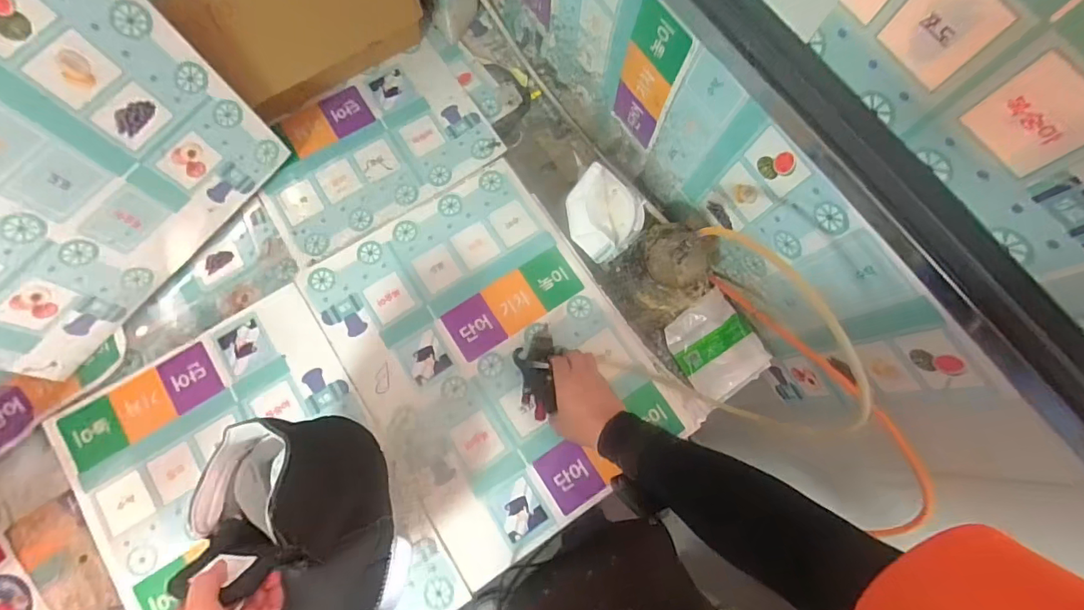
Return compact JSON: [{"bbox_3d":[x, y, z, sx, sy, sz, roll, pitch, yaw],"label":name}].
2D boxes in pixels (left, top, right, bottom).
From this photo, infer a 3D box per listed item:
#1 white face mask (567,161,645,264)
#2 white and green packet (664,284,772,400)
[{"bbox_3d":[0.096,-0.143,0.774,0.112,0.053,0.125,-43,80,-11],"label":"white face mask"},{"bbox_3d":[0.268,0.061,0.753,0.126,0.016,0.135,-33,78,-9],"label":"white and green packet"}]

